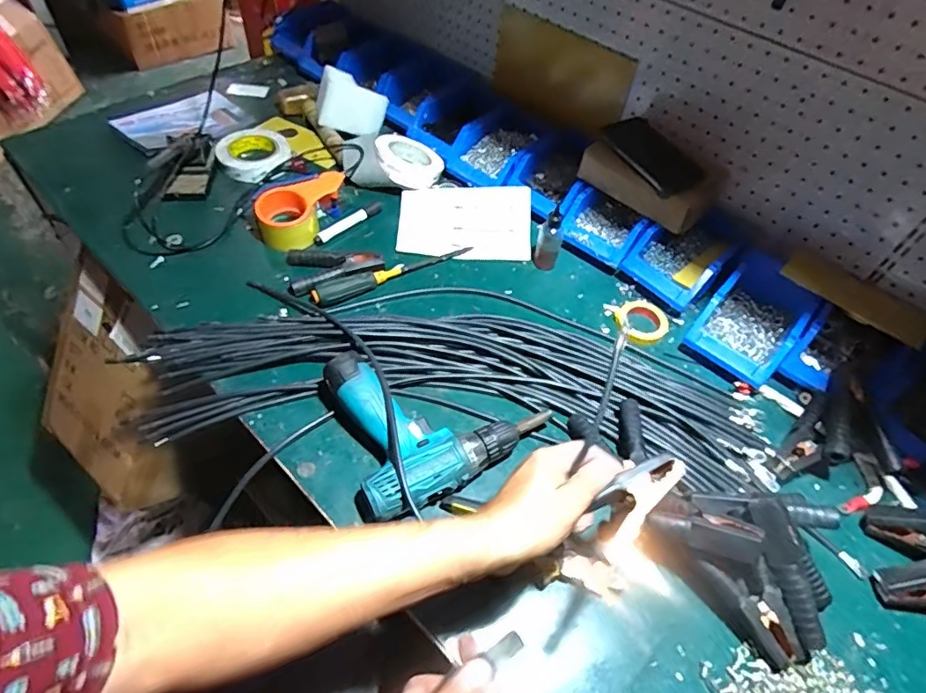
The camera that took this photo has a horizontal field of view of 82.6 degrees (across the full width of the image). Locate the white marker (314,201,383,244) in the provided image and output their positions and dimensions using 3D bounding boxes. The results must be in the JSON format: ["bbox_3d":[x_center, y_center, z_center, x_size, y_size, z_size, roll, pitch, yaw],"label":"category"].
[{"bbox_3d":[-0.185,-0.202,0.846,0.024,0.021,0.133,40,59,22],"label":"white marker"}]

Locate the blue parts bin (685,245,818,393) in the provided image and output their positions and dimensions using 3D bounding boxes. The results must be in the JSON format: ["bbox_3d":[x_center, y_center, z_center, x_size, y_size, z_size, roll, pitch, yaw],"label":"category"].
[{"bbox_3d":[0.415,-0.048,0.742,0.115,0.074,0.204,37,57,21],"label":"blue parts bin"}]

